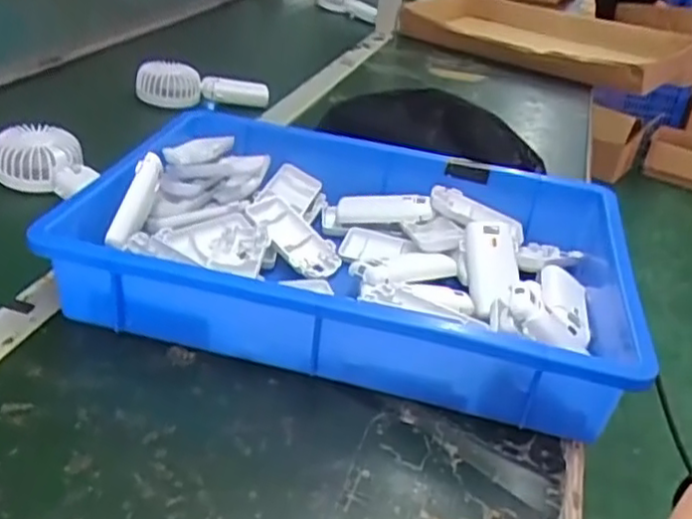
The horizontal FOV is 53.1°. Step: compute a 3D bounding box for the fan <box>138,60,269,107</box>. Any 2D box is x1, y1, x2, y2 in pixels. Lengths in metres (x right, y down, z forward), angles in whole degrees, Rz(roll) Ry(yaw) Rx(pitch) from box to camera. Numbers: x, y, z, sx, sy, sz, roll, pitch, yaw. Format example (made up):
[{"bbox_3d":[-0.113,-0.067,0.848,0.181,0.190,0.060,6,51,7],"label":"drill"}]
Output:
[{"bbox_3d":[-0.214,-0.261,1.027,0.188,0.045,0.078,-3,33,-16],"label":"fan"}]

